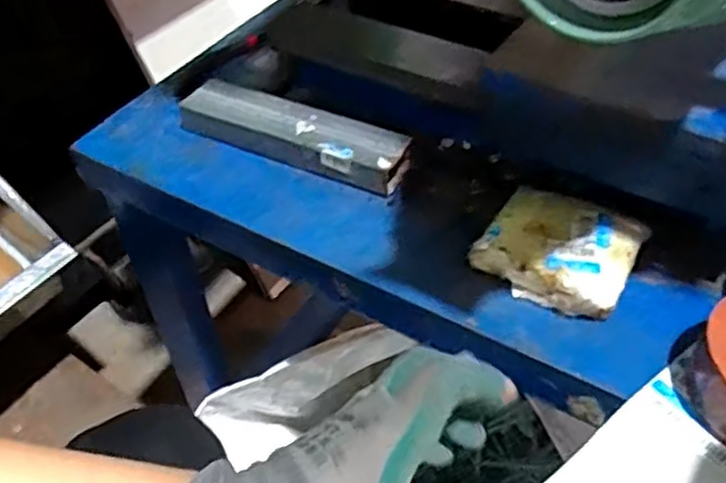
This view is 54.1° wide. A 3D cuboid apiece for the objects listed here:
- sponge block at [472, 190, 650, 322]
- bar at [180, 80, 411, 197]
[{"bbox_3d":[0.137,0.006,0.494,0.096,0.029,0.082,25,53,24],"label":"sponge block"},{"bbox_3d":[-0.058,-0.091,0.595,0.196,0.030,0.055,19,50,20],"label":"bar"}]

